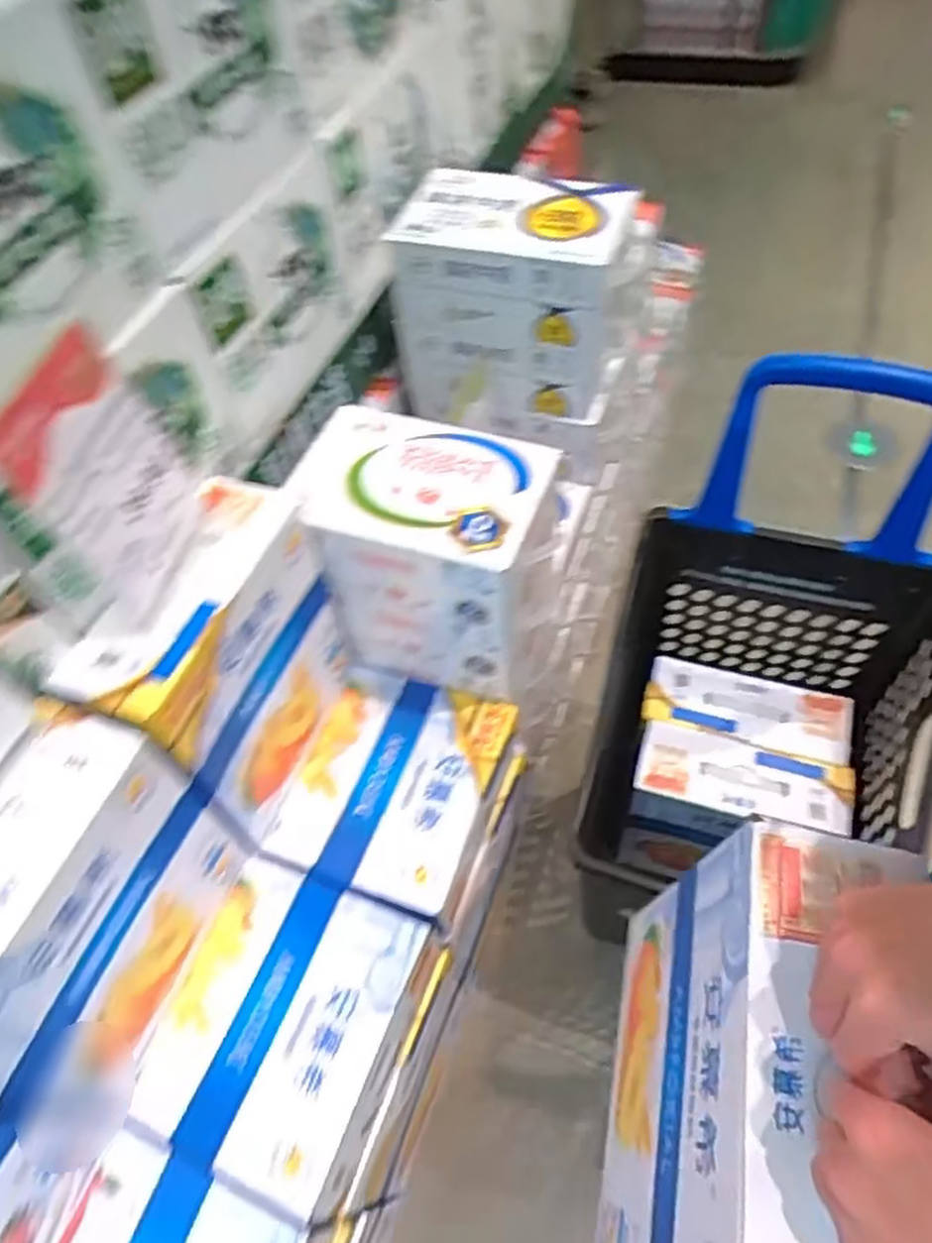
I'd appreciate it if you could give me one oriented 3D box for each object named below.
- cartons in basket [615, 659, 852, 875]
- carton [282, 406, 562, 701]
[{"bbox_3d":[0.399,0.233,1.151,0.272,0.263,0.236,9,56,12],"label":"cartons in basket"},{"bbox_3d":[-0.048,-0.077,0.924,0.275,0.278,0.188,14,57,15],"label":"carton"}]

